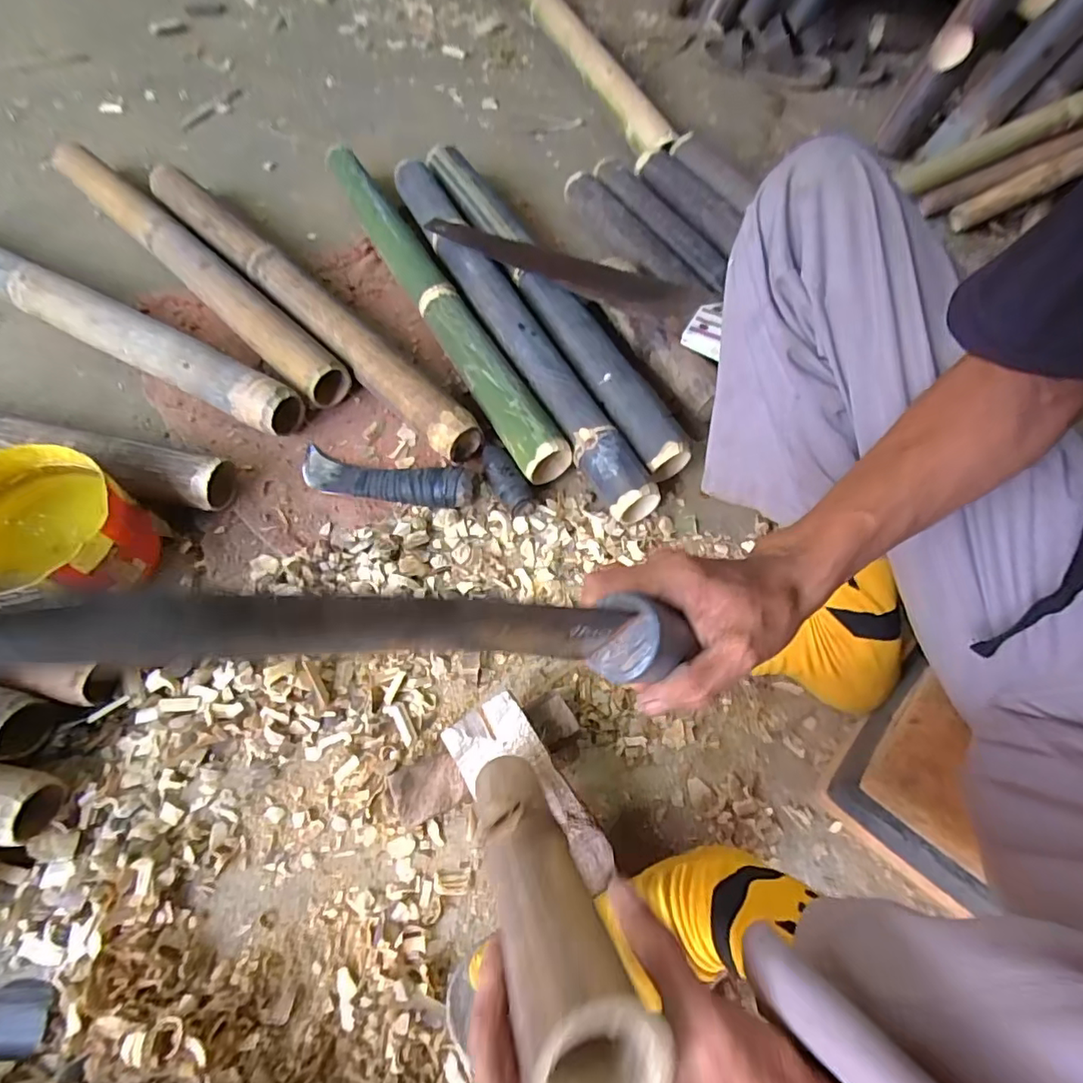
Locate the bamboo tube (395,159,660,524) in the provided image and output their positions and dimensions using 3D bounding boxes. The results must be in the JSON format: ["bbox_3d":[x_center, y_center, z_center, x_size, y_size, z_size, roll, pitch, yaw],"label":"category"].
[{"bbox_3d":[-0.047,-0.291,0.722,0.068,0.064,0.650,-24,66,-16],"label":"bamboo tube"}]

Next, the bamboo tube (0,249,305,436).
[{"bbox_3d":[-0.556,-0.276,0.685,0.624,0.067,0.064,26,64,10],"label":"bamboo tube"}]

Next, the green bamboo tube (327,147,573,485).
[{"bbox_3d":[-0.150,-0.336,0.738,0.063,0.062,0.648,-26,67,-16],"label":"green bamboo tube"}]

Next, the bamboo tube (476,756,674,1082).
[{"bbox_3d":[-0.005,0.171,0.294,0.050,0.236,0.040,-14,94,-10],"label":"bamboo tube"}]

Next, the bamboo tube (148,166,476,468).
[{"bbox_3d":[-0.312,-0.314,0.710,0.049,0.051,0.637,-41,72,-21],"label":"bamboo tube"}]

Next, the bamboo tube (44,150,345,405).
[{"bbox_3d":[-0.470,-0.374,0.745,0.634,0.062,0.063,41,68,17],"label":"bamboo tube"}]

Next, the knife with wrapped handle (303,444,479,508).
[{"bbox_3d":[-0.170,-0.069,0.611,0.203,0.035,0.047,12,62,3],"label":"knife with wrapped handle"}]

